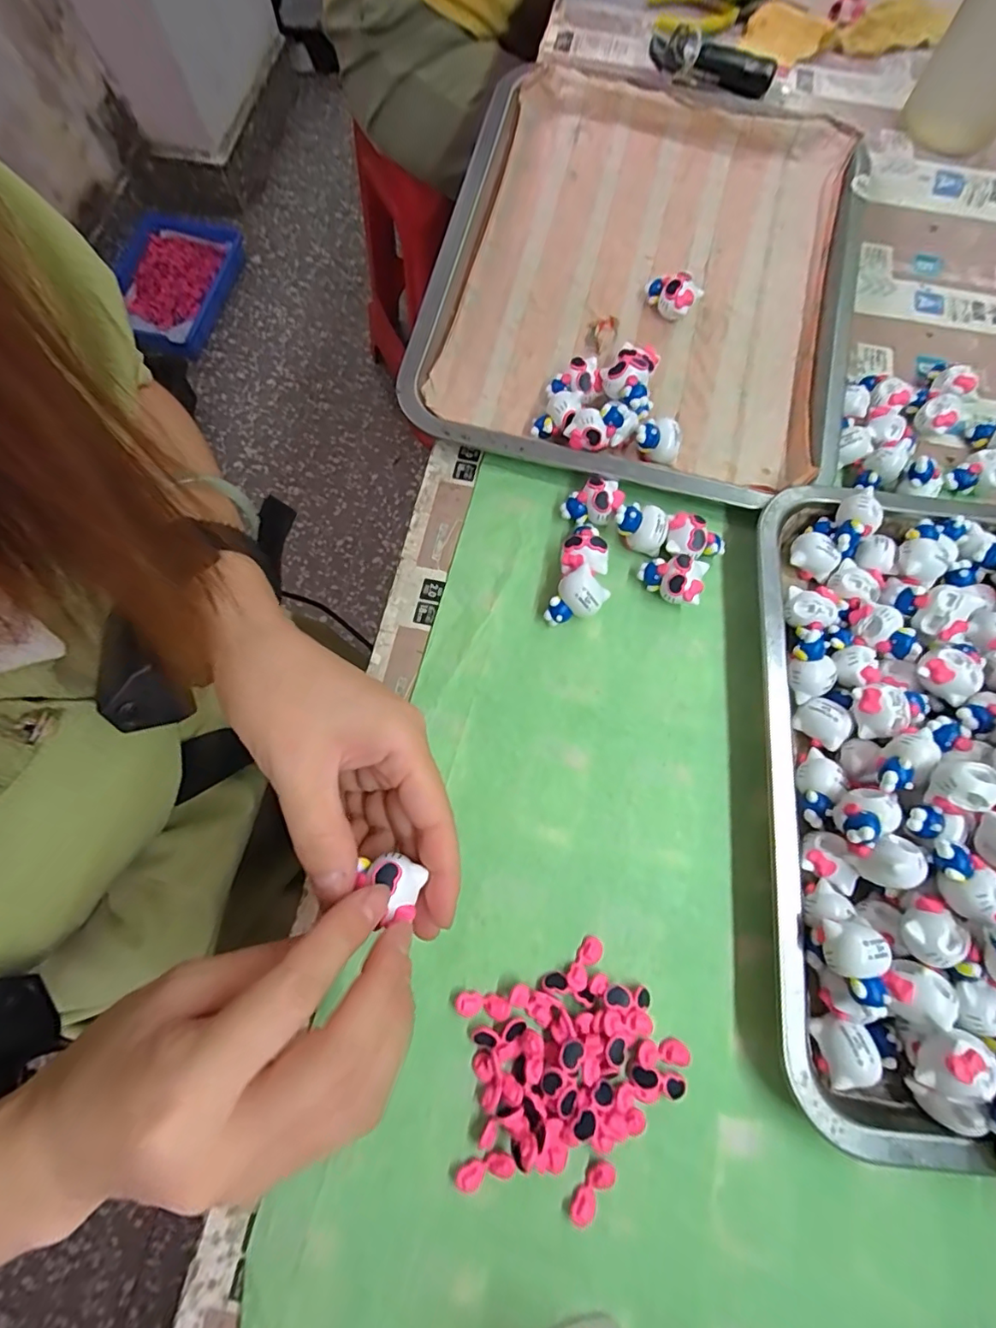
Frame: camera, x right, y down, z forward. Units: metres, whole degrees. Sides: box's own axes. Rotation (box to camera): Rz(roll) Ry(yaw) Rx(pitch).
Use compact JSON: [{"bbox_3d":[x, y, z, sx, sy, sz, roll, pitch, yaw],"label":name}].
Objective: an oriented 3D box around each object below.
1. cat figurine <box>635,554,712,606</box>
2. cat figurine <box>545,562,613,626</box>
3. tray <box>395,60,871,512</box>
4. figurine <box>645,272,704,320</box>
[{"bbox_3d":[0.096,-0.048,0.296,0.034,0.022,0.024,16,73,5],"label":"cat figurine"},{"bbox_3d":[0.043,-0.034,0.288,0.025,0.026,0.029,29,74,8],"label":"cat figurine"},{"bbox_3d":[0.095,-0.253,0.349,0.258,0.033,0.310,12,72,3],"label":"tray"},{"bbox_3d":[0.112,-0.238,0.345,0.034,0.025,0.016,16,73,4],"label":"figurine"}]

